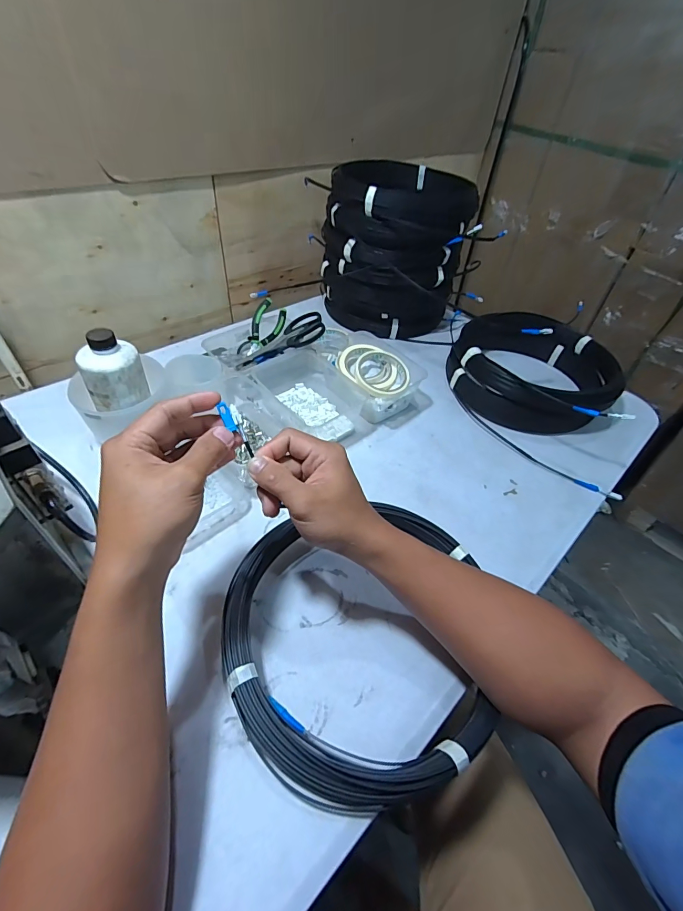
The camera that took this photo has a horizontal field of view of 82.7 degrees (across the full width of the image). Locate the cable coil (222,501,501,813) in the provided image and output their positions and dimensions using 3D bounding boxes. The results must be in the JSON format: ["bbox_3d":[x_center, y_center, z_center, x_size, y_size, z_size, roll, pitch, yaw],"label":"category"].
[{"bbox_3d":[0.025,0.176,0.391,0.267,0.047,0.258,3,47,-3],"label":"cable coil"}]

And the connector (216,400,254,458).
[{"bbox_3d":[-0.086,-0.021,0.321,0.014,0.006,0.047,-31,100,-30],"label":"connector"}]

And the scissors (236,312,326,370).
[{"bbox_3d":[-0.111,-0.203,0.697,0.174,0.032,0.065,-23,46,13],"label":"scissors"}]

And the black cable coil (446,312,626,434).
[{"bbox_3d":[0.348,-0.161,0.708,0.271,0.092,0.266,3,45,-3],"label":"black cable coil"}]

